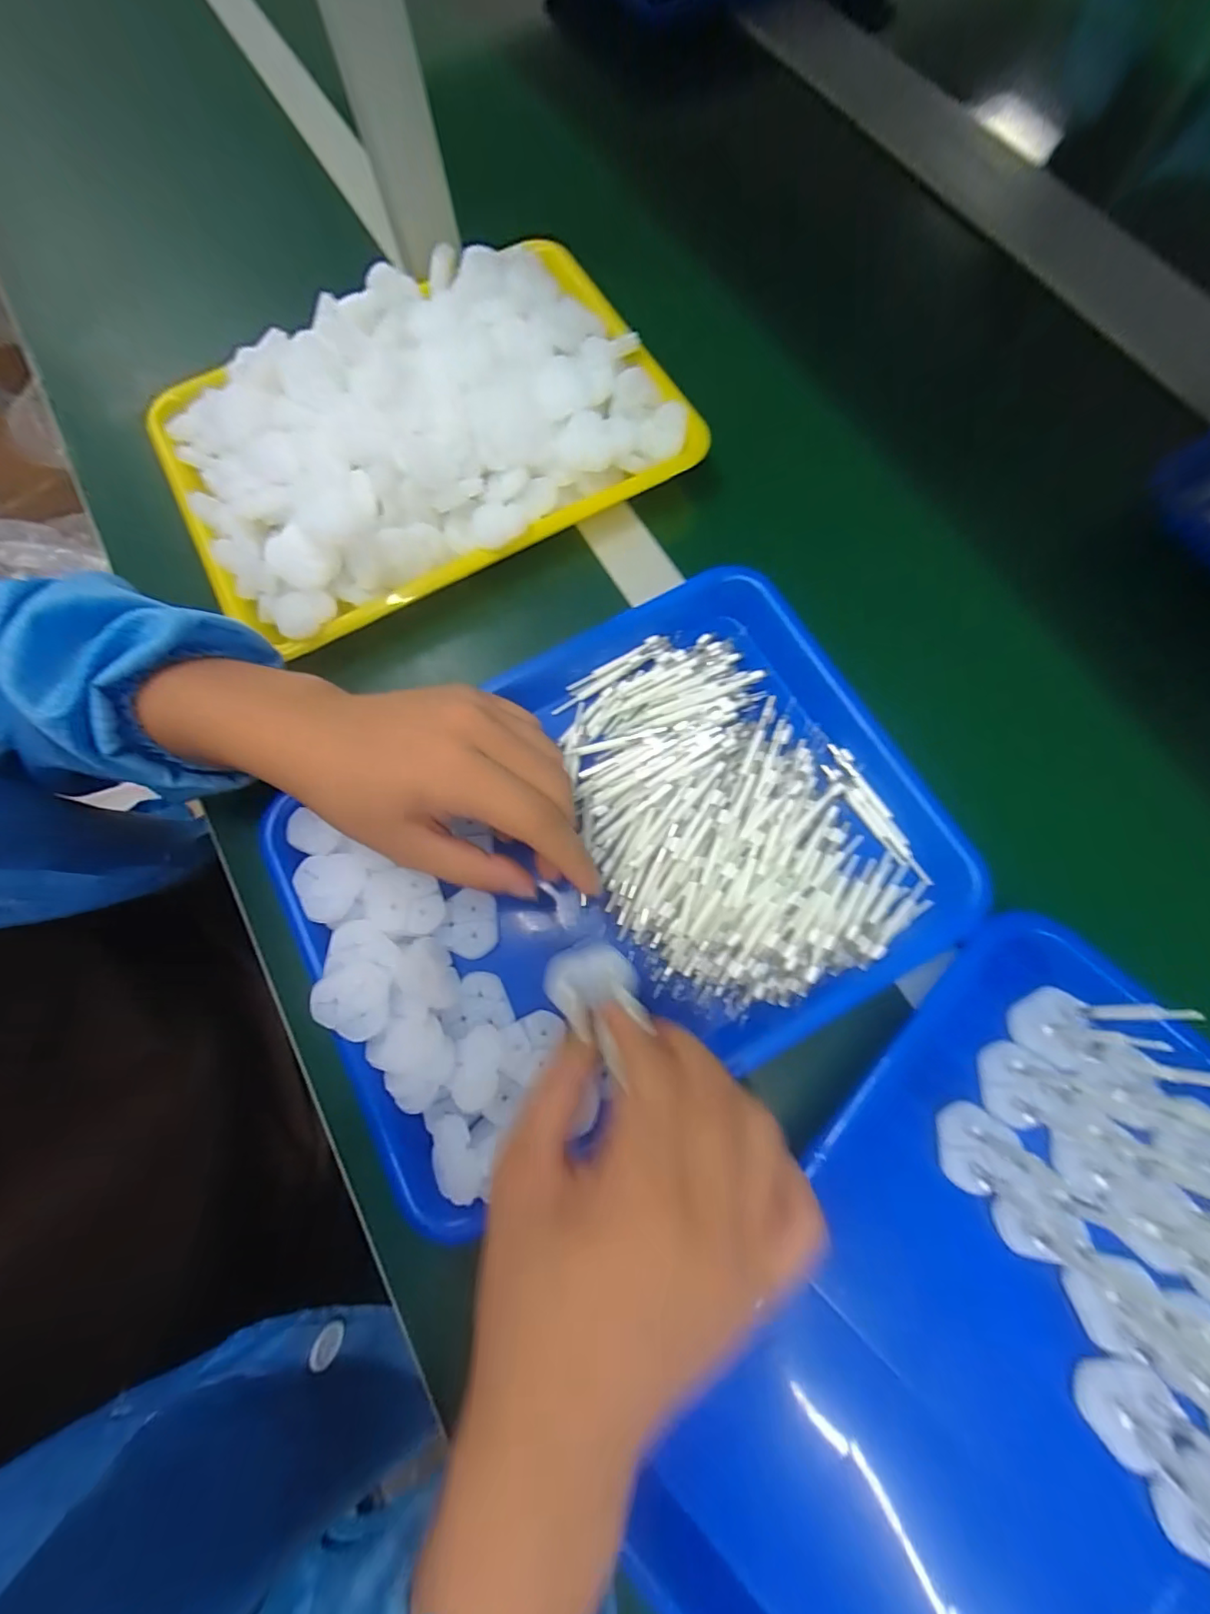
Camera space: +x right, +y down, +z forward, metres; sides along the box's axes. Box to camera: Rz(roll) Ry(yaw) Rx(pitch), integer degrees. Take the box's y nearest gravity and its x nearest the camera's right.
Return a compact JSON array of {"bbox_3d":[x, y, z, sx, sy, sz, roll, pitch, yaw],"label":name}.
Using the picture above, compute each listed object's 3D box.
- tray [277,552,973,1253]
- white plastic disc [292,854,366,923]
[{"bbox_3d":[0.008,0.028,0.301,0.331,0.031,0.238,-30,76,-8],"label":"tray"},{"bbox_3d":[-0.146,0.043,0.293,0.036,0.005,0.034,-1,73,2],"label":"white plastic disc"}]

